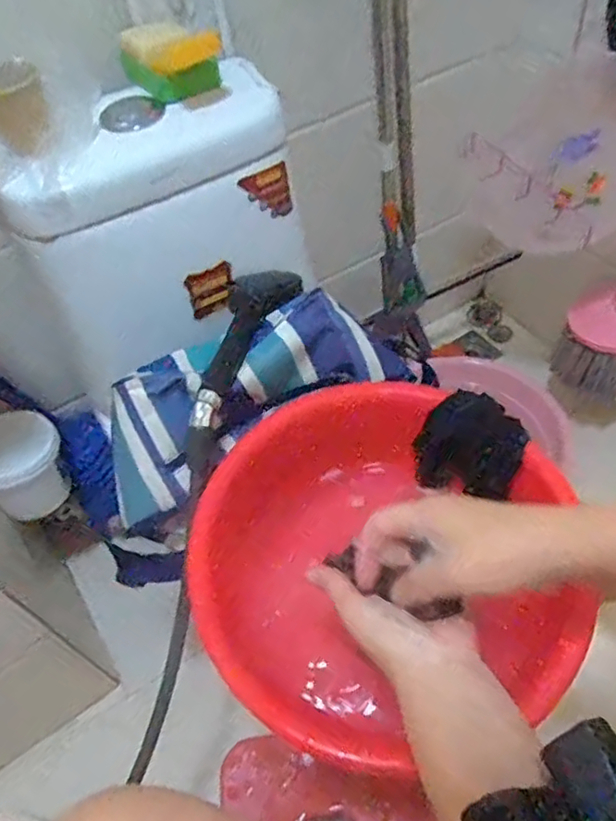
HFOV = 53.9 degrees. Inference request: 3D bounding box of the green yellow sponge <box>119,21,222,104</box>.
[{"bbox_3d":[-0.144,-0.373,0.653,0.111,0.058,0.046,-13,52,-4],"label":"green yellow sponge"}]

